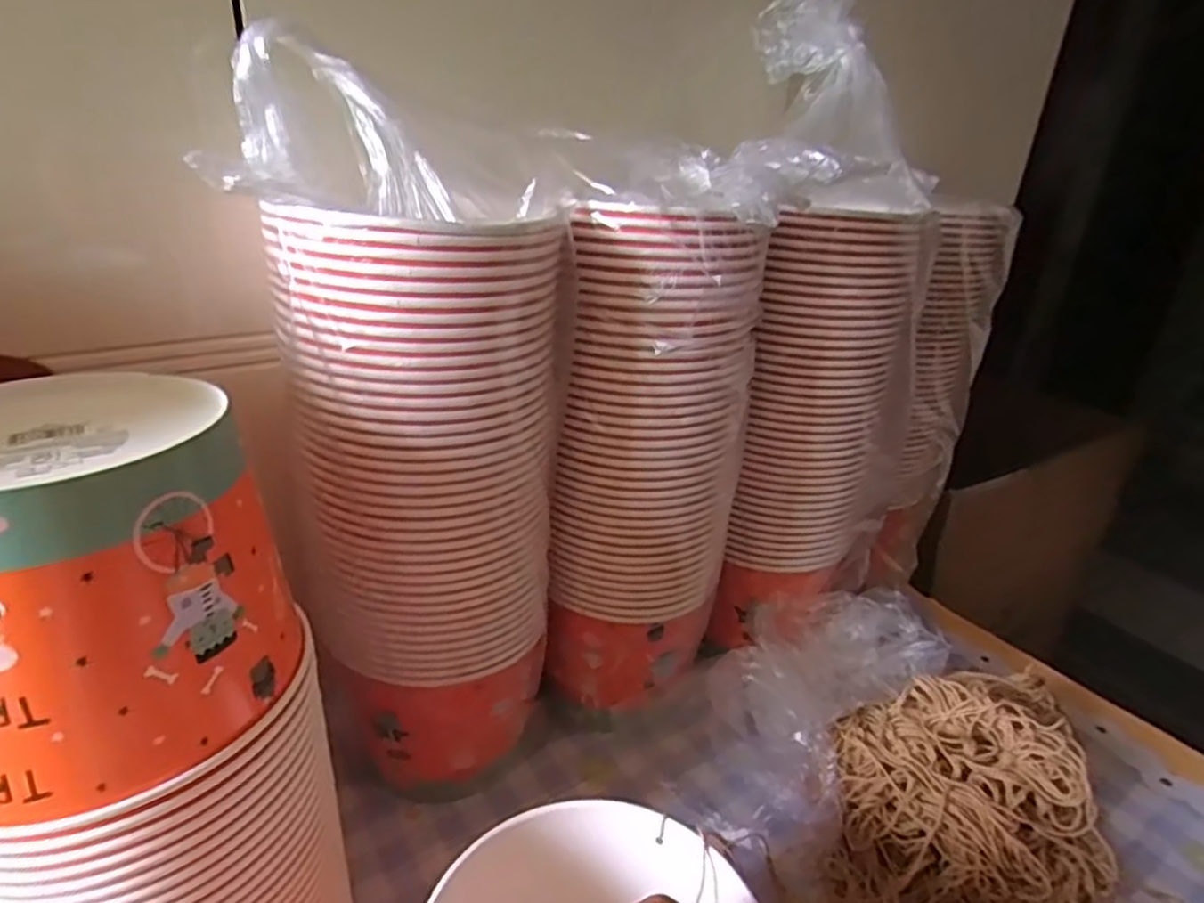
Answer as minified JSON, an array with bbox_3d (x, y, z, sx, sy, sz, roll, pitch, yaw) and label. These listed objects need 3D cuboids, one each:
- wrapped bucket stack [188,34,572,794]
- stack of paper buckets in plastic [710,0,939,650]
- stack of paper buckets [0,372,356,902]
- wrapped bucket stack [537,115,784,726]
[{"bbox_3d":[-0.114,0.019,0.449,0.150,0.454,0.143,11,26,17],"label":"wrapped bucket stack"},{"bbox_3d":[0.181,-0.080,0.562,0.161,0.484,0.132,9,26,12],"label":"stack of paper buckets in plastic"},{"bbox_3d":[-0.213,0.157,0.337,0.138,0.347,0.126,-9,27,-24],"label":"stack of paper buckets"},{"bbox_3d":[0.040,-0.001,0.527,0.132,0.414,0.137,11,26,17],"label":"wrapped bucket stack"}]

